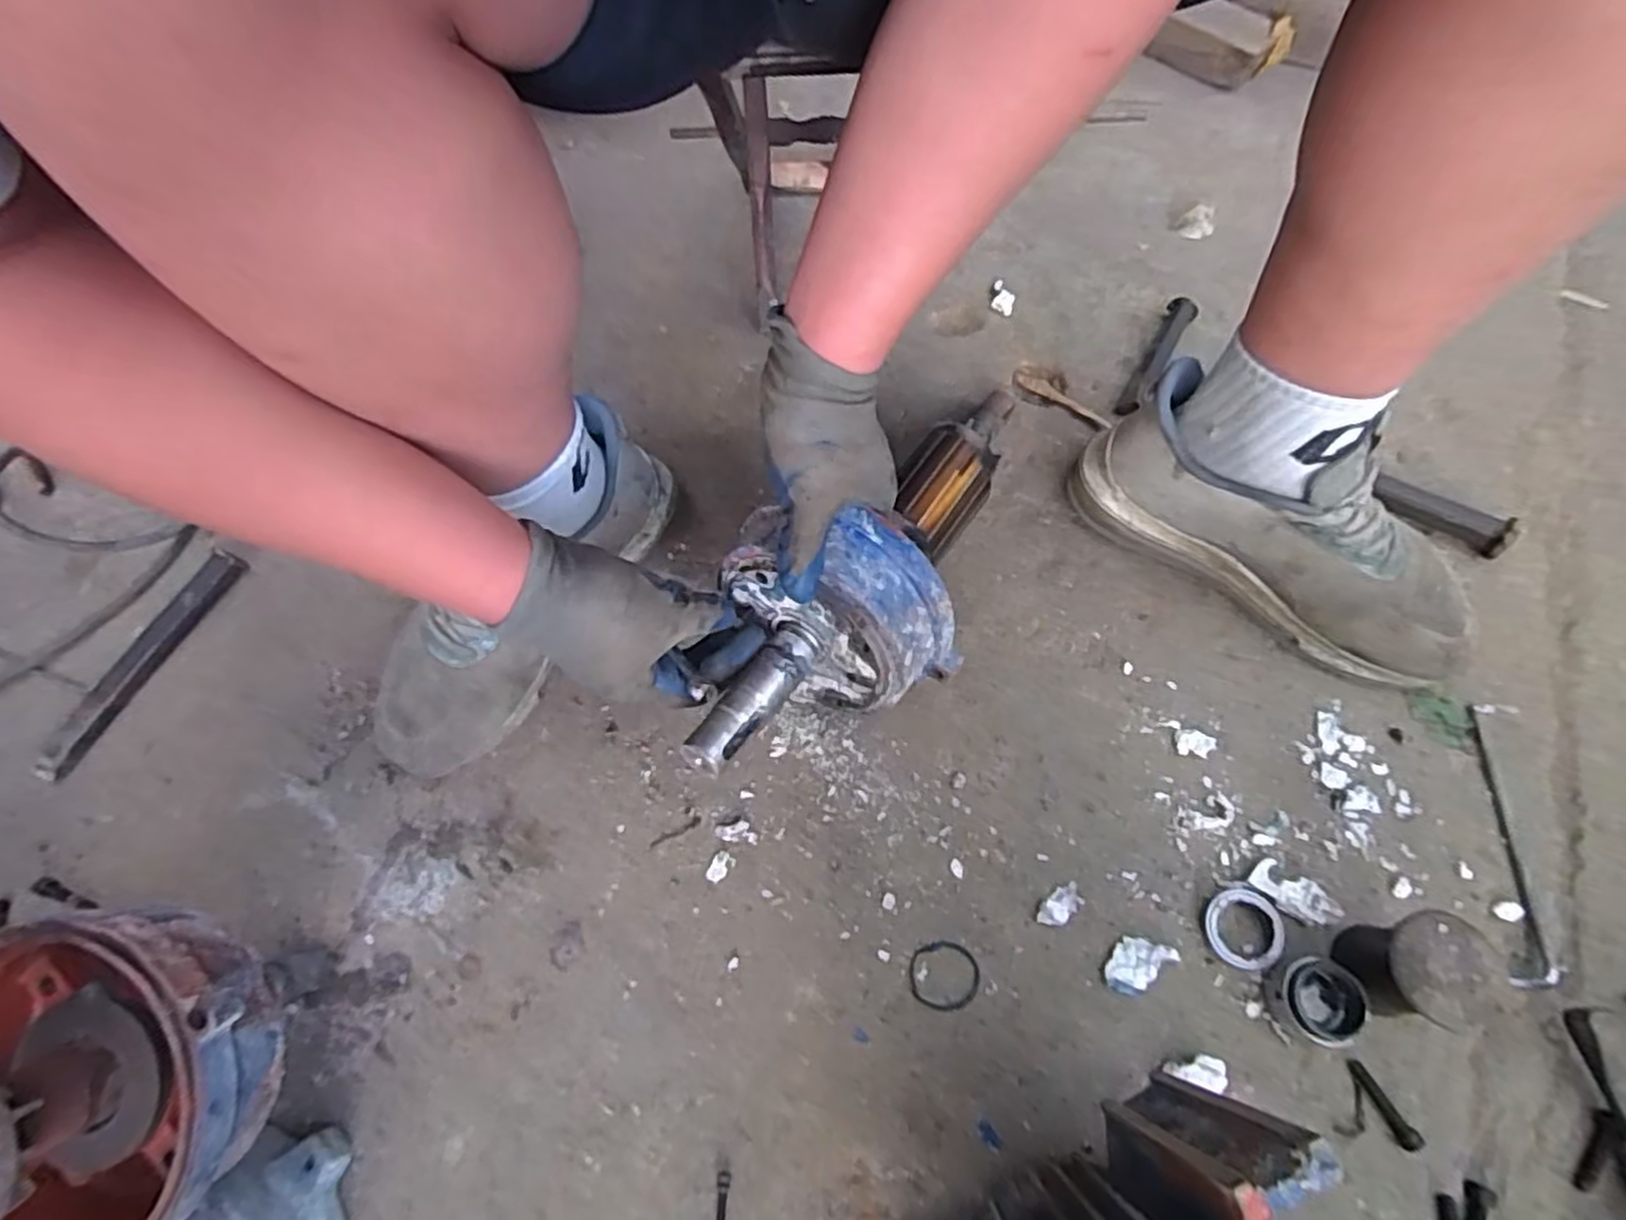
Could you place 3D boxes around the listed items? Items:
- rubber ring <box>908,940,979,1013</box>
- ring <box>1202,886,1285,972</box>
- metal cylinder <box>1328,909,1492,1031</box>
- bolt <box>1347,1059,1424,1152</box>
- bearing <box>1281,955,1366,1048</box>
[{"bbox_3d":[0.084,0.235,0.485,0.044,0.004,0.041,-1,66,2],"label":"rubber ring"},{"bbox_3d":[0.269,0.198,0.469,0.044,0.010,0.045,-1,66,2],"label":"ring"},{"bbox_3d":[0.341,0.204,0.430,0.055,0.071,0.054,-22,67,-7],"label":"metal cylinder"},{"bbox_3d":[0.323,0.281,0.427,0.012,0.011,0.045,-27,65,-9],"label":"bolt"},{"bbox_3d":[0.300,0.232,0.448,0.039,0.030,0.045,-5,66,0],"label":"bearing"}]

